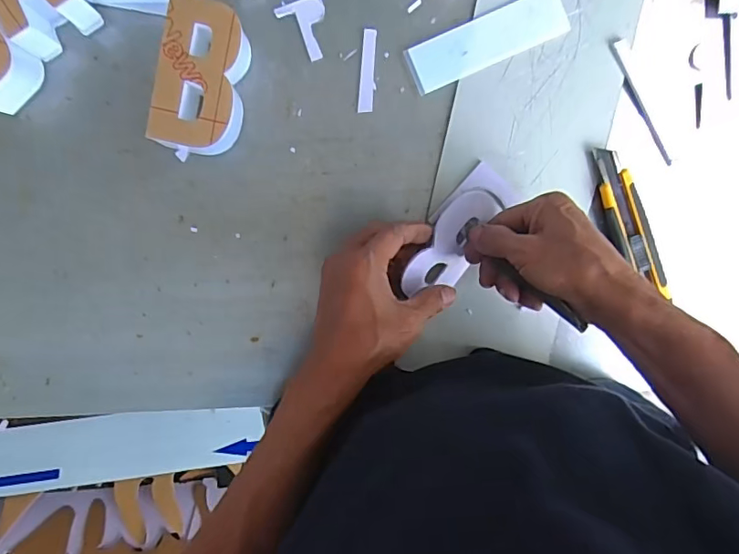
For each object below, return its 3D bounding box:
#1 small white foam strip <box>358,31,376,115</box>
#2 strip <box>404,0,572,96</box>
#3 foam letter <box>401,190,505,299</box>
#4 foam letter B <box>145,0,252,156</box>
[{"bbox_3d":[-0.001,-0.173,0.427,0.013,0.004,0.067,4,97,-3],"label":"small white foam strip"},{"bbox_3d":[0.099,-0.199,0.427,0.135,0.004,0.040,-24,97,0],"label":"strip"},{"bbox_3d":[0.071,-0.027,0.433,0.050,0.024,0.111,37,86,-6],"label":"foam letter"},{"bbox_3d":[-0.131,-0.155,0.402,0.056,0.044,0.109,11,96,-4],"label":"foam letter B"}]

